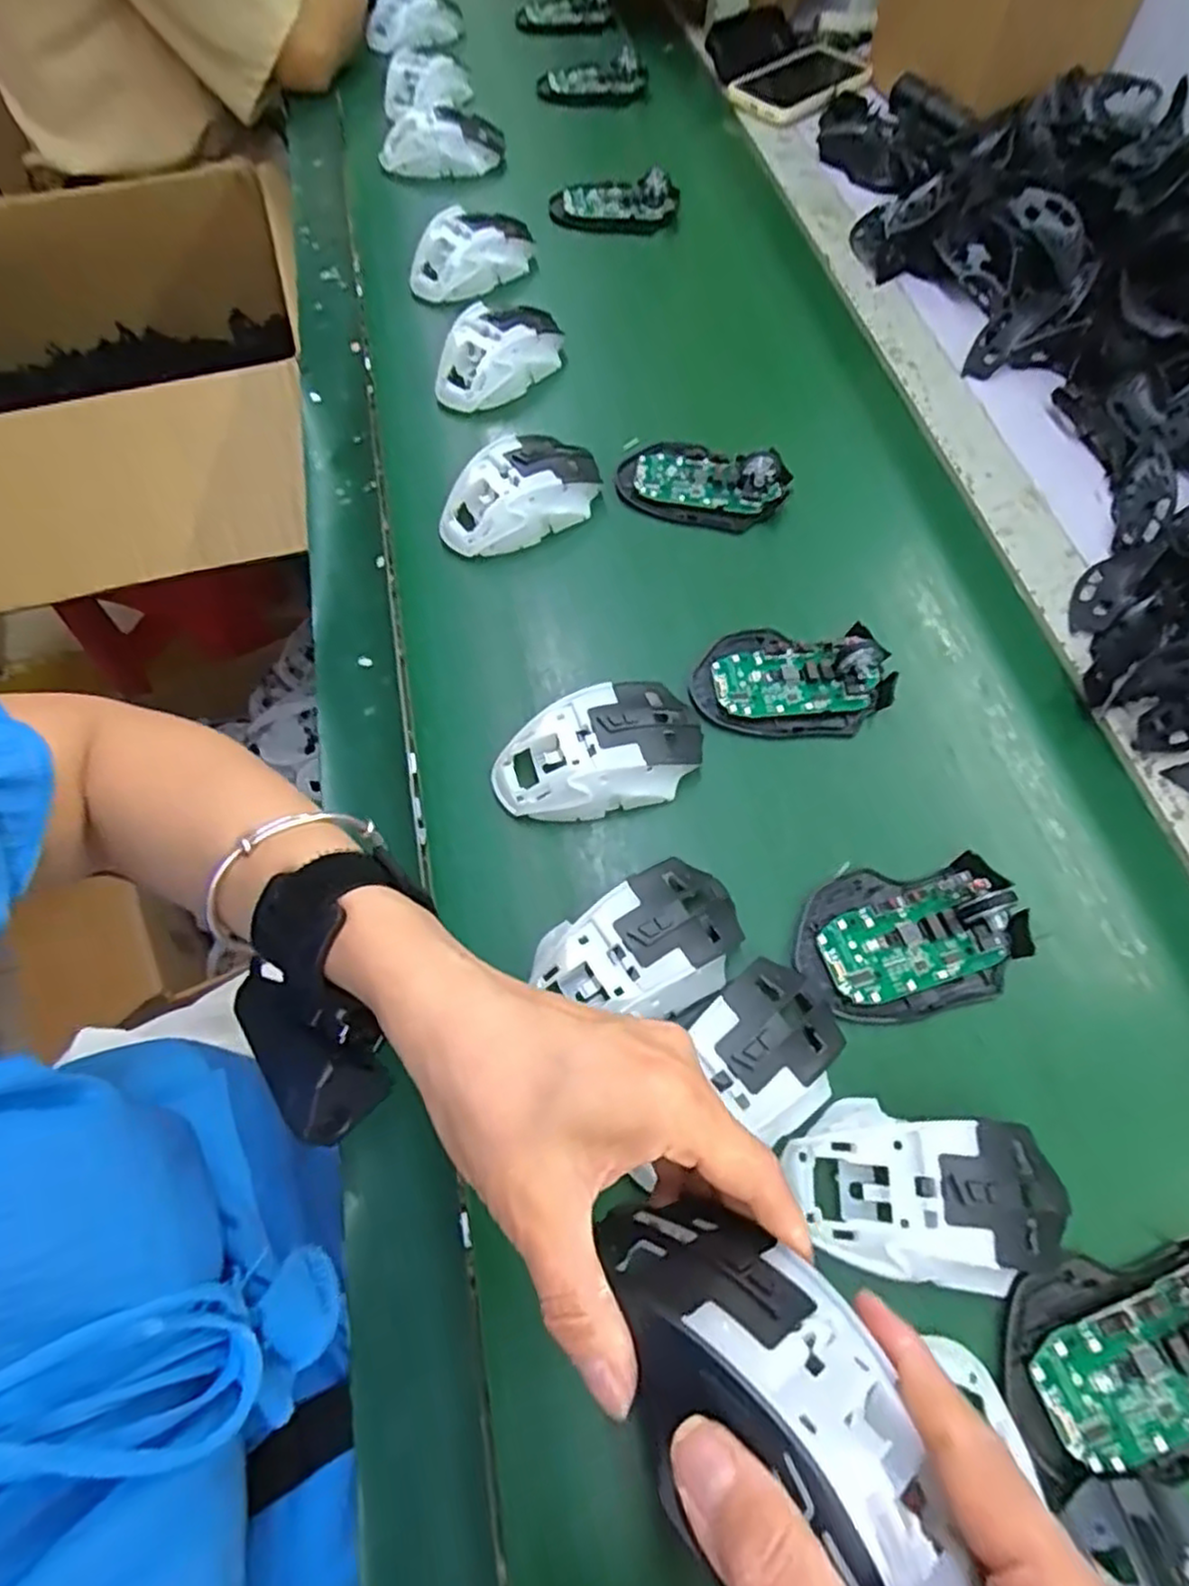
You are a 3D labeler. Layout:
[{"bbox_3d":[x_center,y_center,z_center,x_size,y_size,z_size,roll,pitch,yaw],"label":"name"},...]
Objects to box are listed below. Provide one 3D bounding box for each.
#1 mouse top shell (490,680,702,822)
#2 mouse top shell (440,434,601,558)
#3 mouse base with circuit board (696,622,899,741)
[{"bbox_3d":[0.002,-0.021,0.395,0.112,0.038,0.062,-19,65,-10],"label":"mouse top shell"},{"bbox_3d":[-0.050,-0.203,0.488,0.112,0.033,0.063,-35,69,-17],"label":"mouse top shell"},{"bbox_3d":[0.119,-0.069,0.432,0.115,0.023,0.071,3,63,1],"label":"mouse base with circuit board"}]

